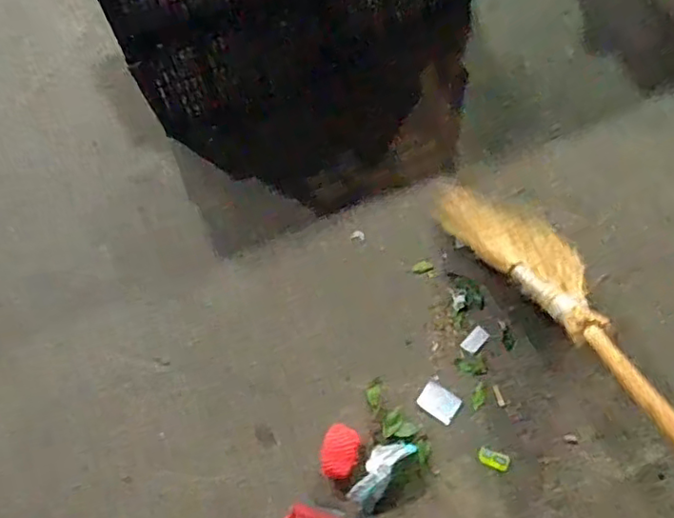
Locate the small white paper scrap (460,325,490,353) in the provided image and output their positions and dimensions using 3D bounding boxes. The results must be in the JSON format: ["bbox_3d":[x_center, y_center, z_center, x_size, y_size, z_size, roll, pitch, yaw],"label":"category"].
[{"bbox_3d":[0.324,0.190,1.391,0.039,0.005,0.065,41,76,16],"label":"small white paper scrap"}]

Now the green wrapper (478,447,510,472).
[{"bbox_3d":[0.341,0.434,1.289,0.068,0.006,0.036,18,68,9],"label":"green wrapper"}]

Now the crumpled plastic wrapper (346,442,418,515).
[{"bbox_3d":[0.092,0.445,1.256,0.073,0.040,0.172,37,73,14],"label":"crumpled plastic wrapper"}]

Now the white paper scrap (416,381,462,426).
[{"bbox_3d":[0.228,0.319,1.330,0.085,0.011,0.068,33,71,15],"label":"white paper scrap"}]

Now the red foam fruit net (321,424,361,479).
[{"bbox_3d":[0.008,0.415,1.285,0.077,0.027,0.109,8,66,5],"label":"red foam fruit net"}]

